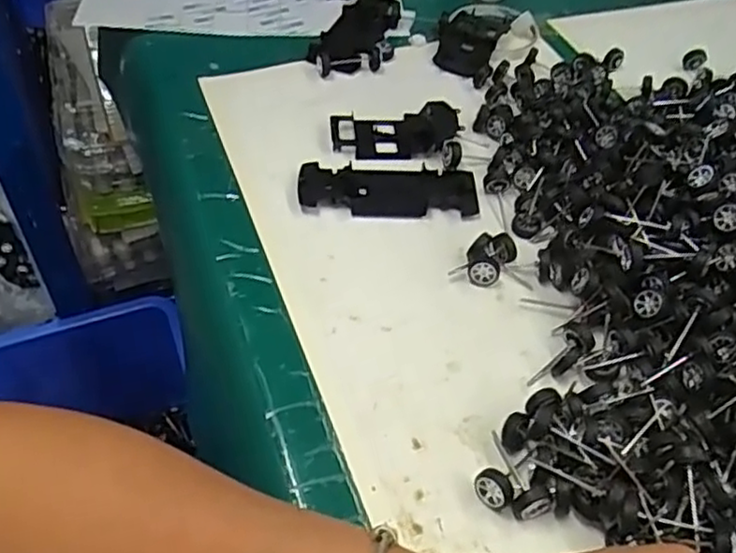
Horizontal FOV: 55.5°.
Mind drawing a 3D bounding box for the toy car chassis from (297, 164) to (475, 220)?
[{"bbox_3d":[0.015,-0.062,0.497,0.125,0.006,0.045,0,49,-4],"label":"toy car chassis"}]

